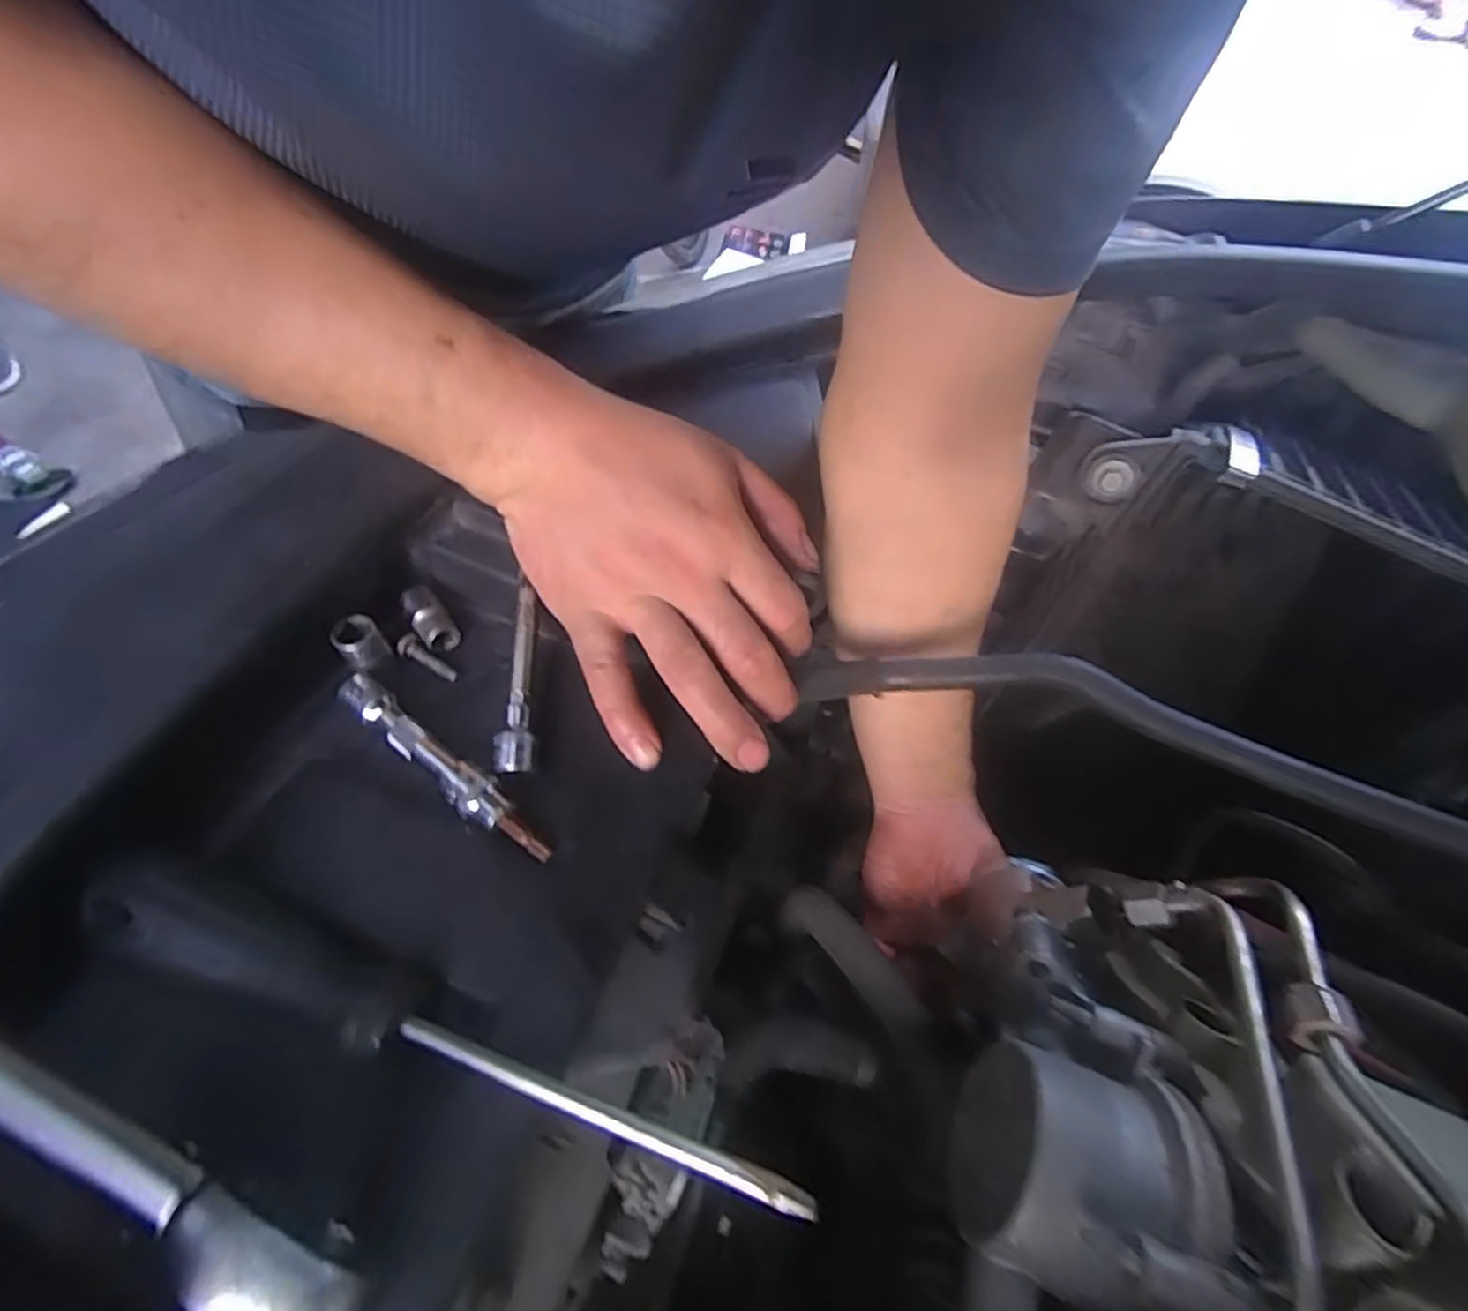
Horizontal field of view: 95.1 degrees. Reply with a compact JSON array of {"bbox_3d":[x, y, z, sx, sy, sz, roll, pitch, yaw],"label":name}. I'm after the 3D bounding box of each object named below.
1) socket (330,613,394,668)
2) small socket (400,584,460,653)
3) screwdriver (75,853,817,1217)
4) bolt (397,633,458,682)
[{"bbox_3d":[-0.151,-0.004,0.273,0.017,0.017,0.018,-33,65,-23],"label":"socket"},{"bbox_3d":[-0.134,-0.017,0.293,0.014,0.011,0.031,-31,64,-22],"label":"small socket"},{"bbox_3d":[-0.089,0.109,0.198,0.226,0.023,0.026,18,57,8],"label":"screwdriver"},{"bbox_3d":[-0.130,0.002,0.285,0.027,0.008,0.010,32,60,16],"label":"bolt"}]

